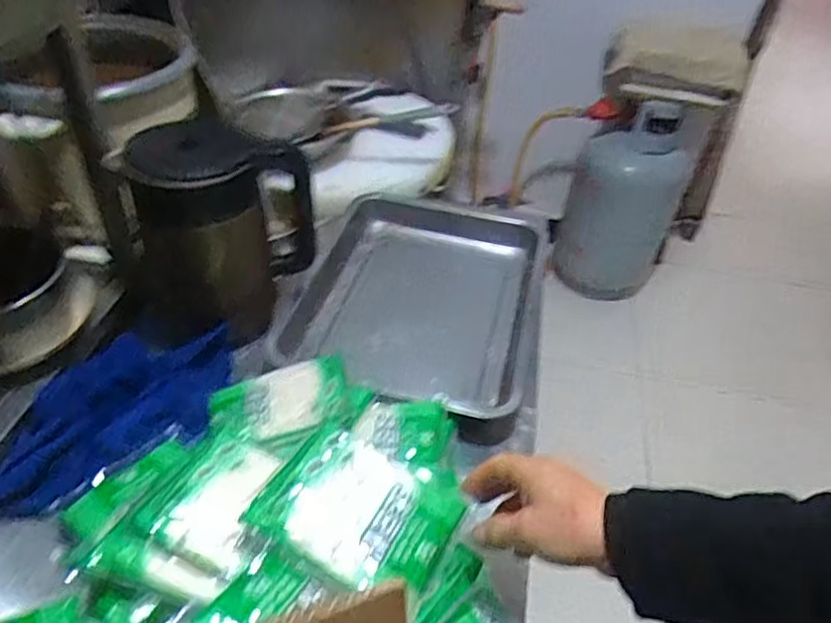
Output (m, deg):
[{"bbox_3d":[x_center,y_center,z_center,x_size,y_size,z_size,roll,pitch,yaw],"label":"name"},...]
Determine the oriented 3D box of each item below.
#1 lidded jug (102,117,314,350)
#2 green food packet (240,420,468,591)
[{"bbox_3d":[-0.234,-0.092,0.793,0.217,0.216,0.158,-5,43,-11],"label":"lidded jug"},{"bbox_3d":[-0.045,0.159,0.550,0.150,0.030,0.129,23,45,18],"label":"green food packet"}]

